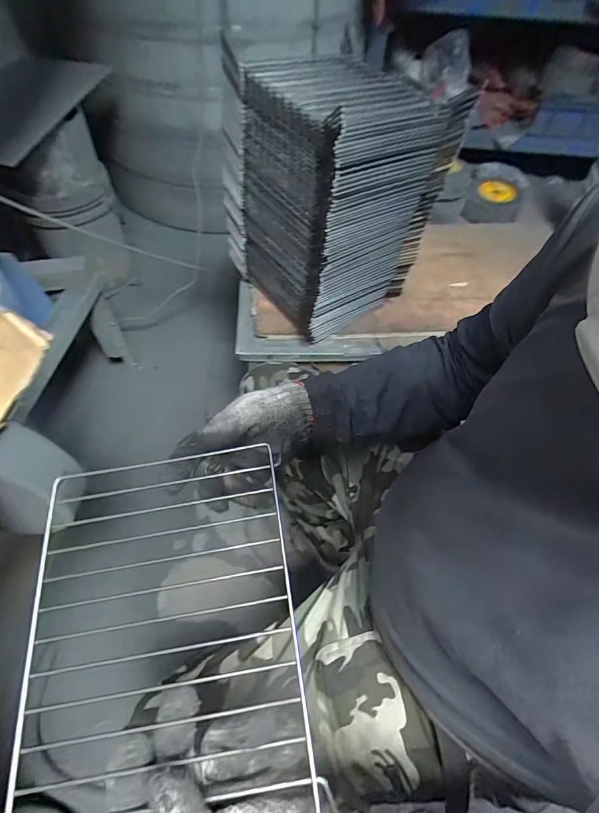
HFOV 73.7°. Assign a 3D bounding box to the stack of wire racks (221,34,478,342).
[{"bbox_3d":[0.041,-0.340,0.677,0.234,0.309,0.267,-29,61,-21],"label":"stack of wire racks"}]

